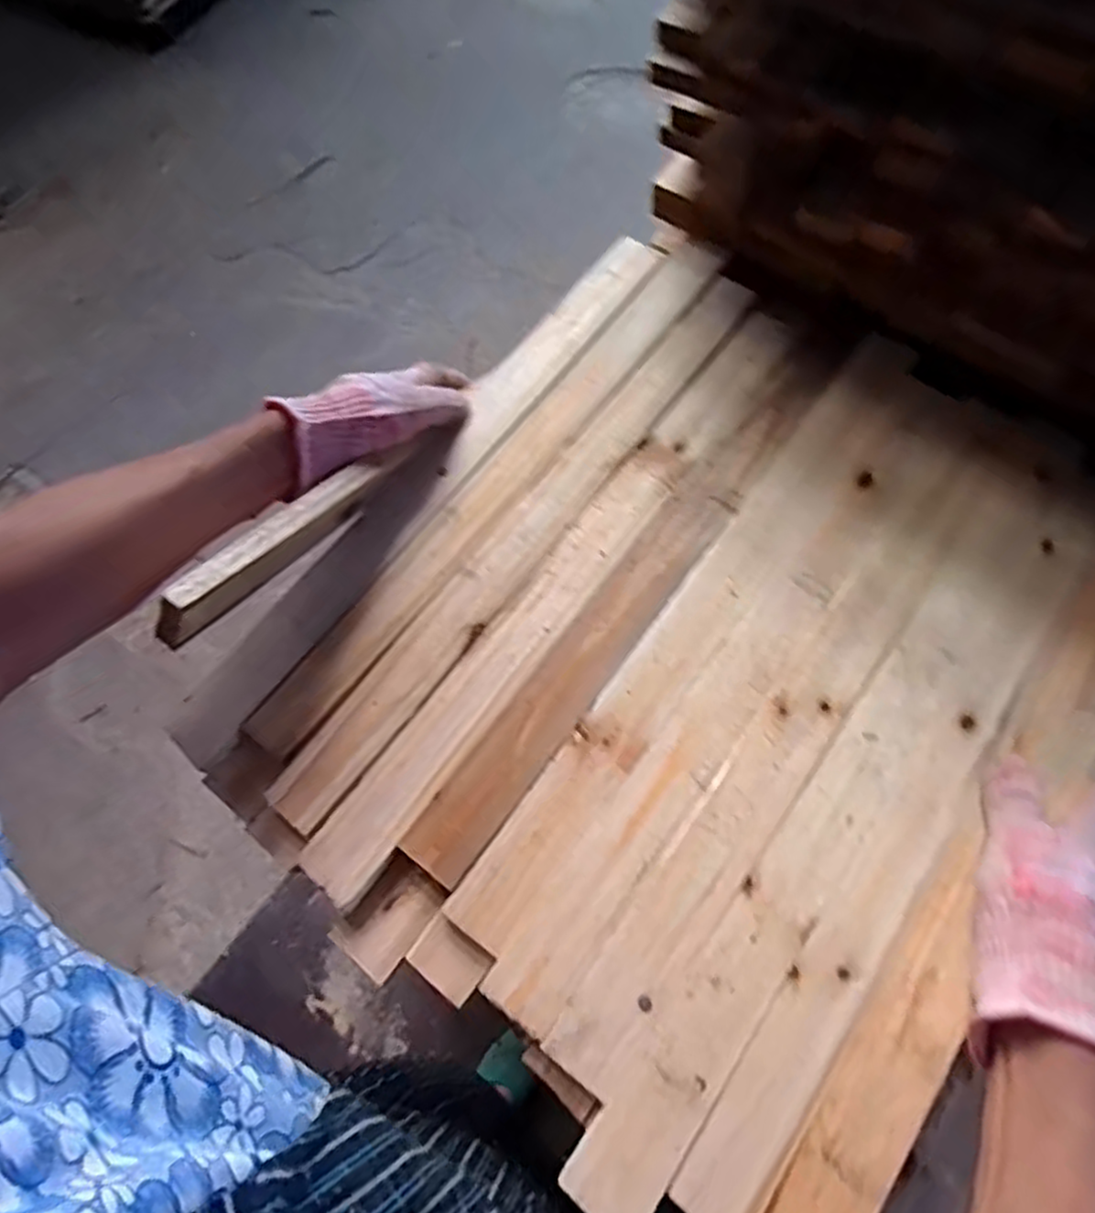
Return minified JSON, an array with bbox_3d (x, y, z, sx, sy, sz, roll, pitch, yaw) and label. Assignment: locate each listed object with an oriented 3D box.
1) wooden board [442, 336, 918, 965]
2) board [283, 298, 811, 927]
[{"bbox_3d":[0.107,-0.003,0.466,0.041,0.010,0.489,36,73,14],"label":"wooden board"},{"bbox_3d":[0.021,-0.026,0.481,0.042,0.011,0.493,35,73,14],"label":"board"}]

